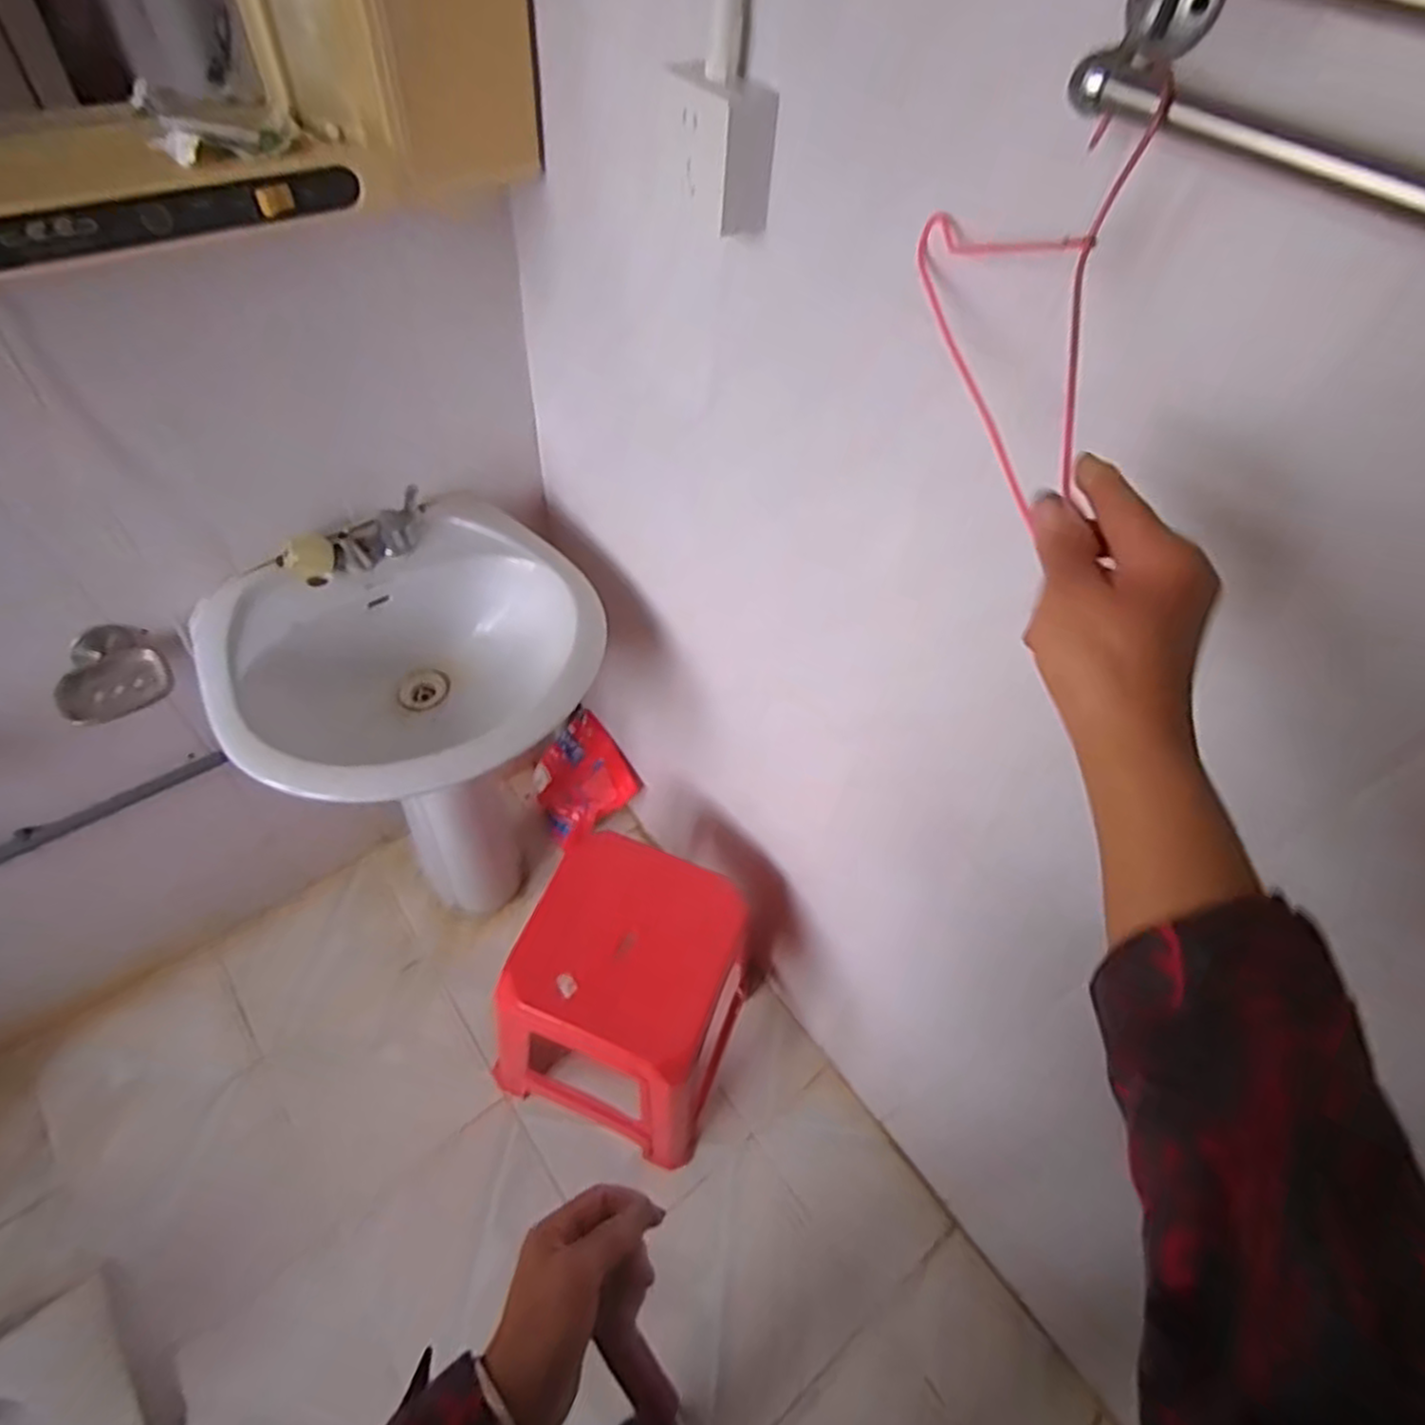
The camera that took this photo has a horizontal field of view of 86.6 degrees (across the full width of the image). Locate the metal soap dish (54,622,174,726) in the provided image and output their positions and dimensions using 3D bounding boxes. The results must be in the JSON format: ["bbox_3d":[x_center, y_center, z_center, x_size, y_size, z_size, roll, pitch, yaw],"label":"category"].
[{"bbox_3d":[-0.743,-0.050,0.933,0.119,0.053,0.105,-22,56,-21],"label":"metal soap dish"}]

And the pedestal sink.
[{"bbox_3d":[-0.410,0.120,1.234,0.468,0.745,0.426,-27,57,-24],"label":"pedestal sink"}]

